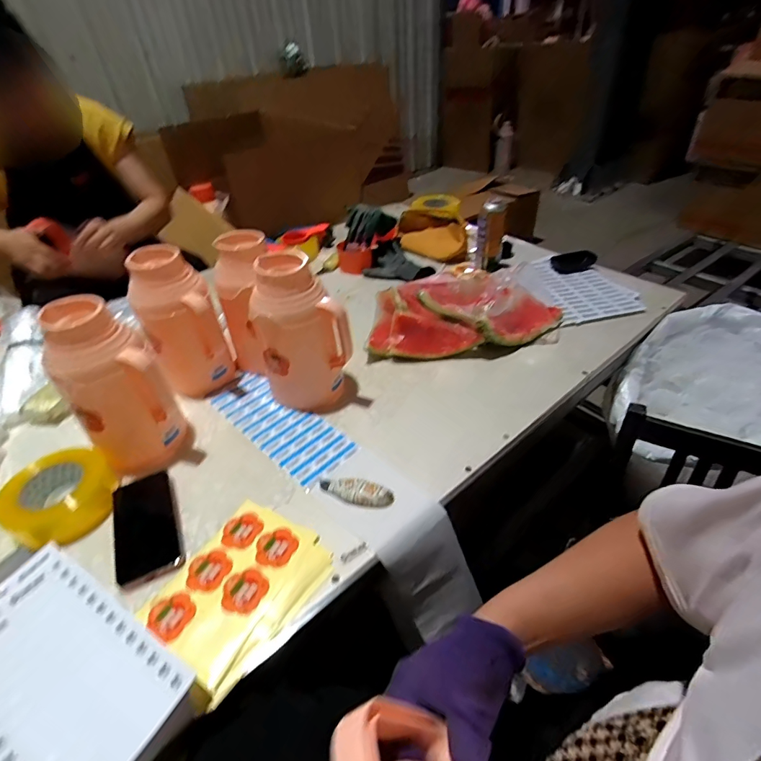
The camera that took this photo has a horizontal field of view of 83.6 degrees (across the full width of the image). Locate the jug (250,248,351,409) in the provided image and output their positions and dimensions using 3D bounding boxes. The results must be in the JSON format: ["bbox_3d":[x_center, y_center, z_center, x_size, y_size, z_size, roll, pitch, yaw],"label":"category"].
[{"bbox_3d":[-0.135,-0.076,0.708,0.136,0.246,0.111,-16,41,-14],"label":"jug"}]

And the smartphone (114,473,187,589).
[{"bbox_3d":[-0.318,0.196,0.579,0.076,0.012,0.163,-21,42,-19],"label":"smartphone"}]

